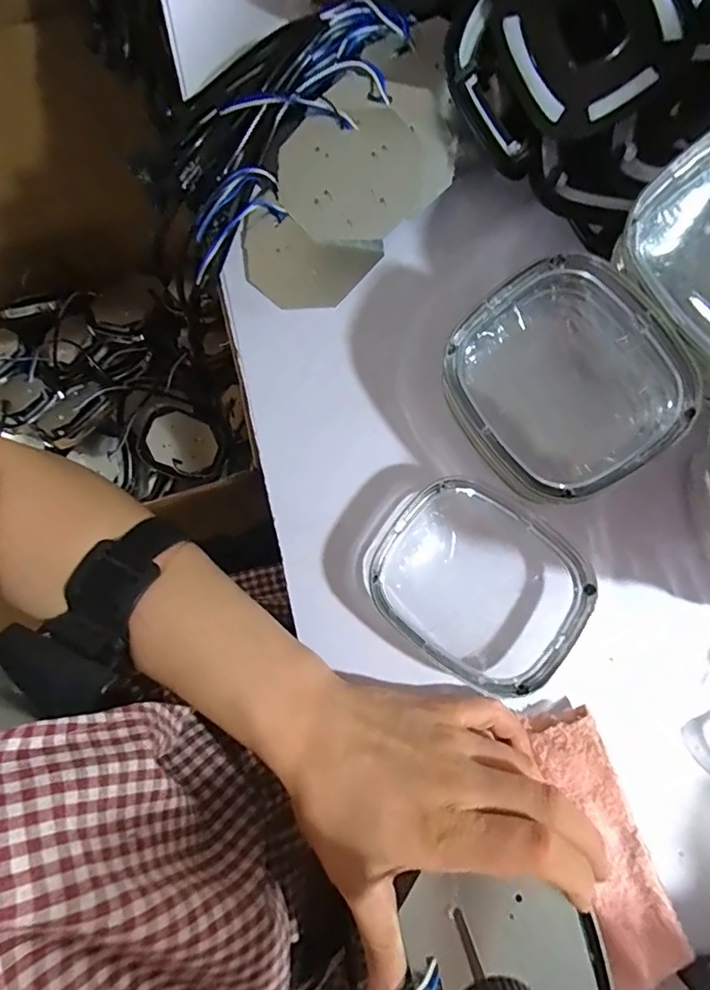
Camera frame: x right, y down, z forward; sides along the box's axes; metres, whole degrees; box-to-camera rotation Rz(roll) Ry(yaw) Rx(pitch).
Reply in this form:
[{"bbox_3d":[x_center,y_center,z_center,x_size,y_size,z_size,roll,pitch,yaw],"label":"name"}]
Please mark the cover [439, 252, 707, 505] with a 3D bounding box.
[{"bbox_3d":[0.111,-0.060,0.275,0.106,0.028,0.113,-36,76,16],"label":"cover"}]

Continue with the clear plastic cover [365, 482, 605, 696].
[{"bbox_3d":[0.071,0.051,0.300,0.118,0.027,0.097,38,81,6],"label":"clear plastic cover"}]

